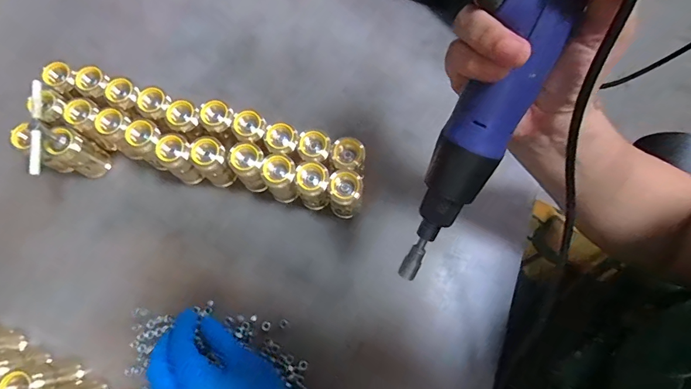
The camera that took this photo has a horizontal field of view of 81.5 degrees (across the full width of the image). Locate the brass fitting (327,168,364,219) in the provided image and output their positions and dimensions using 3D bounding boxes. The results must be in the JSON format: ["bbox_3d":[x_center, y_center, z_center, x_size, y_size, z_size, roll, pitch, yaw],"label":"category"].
[{"bbox_3d":[0.000,0.000,0.380,0.027,0.073,0.033,25,75,7],"label":"brass fitting"}]

